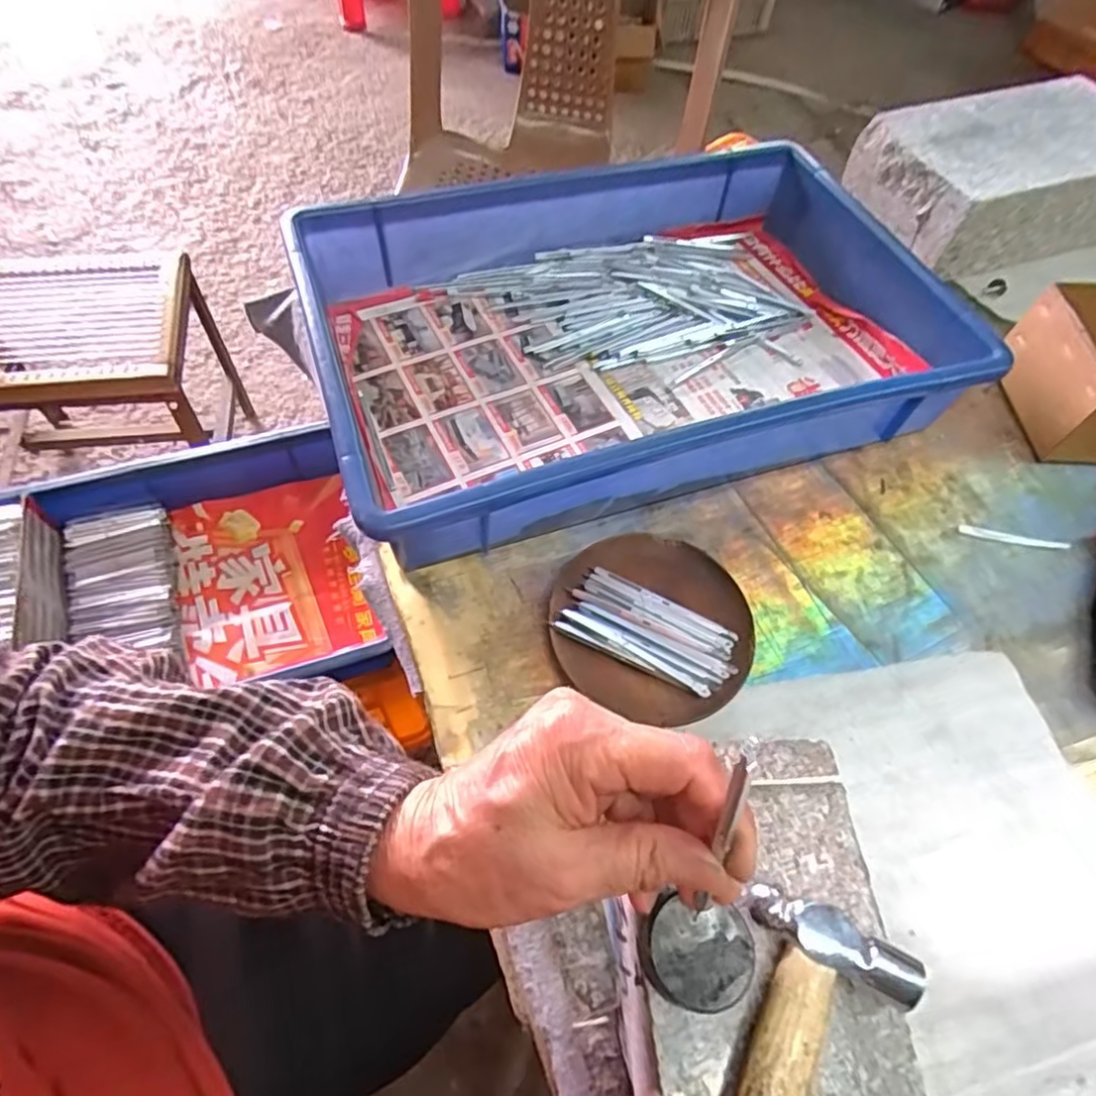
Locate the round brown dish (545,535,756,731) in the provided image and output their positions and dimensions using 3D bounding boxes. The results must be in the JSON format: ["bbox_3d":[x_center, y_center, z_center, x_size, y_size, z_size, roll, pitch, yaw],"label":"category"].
[{"bbox_3d":[0.061,0.044,0.380,0.108,0.018,0.117,1,59,-2],"label":"round brown dish"}]

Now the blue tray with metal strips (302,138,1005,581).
[{"bbox_3d":[0.058,-0.157,0.470,0.417,0.079,0.277,-15,61,-12],"label":"blue tray with metal strips"}]

